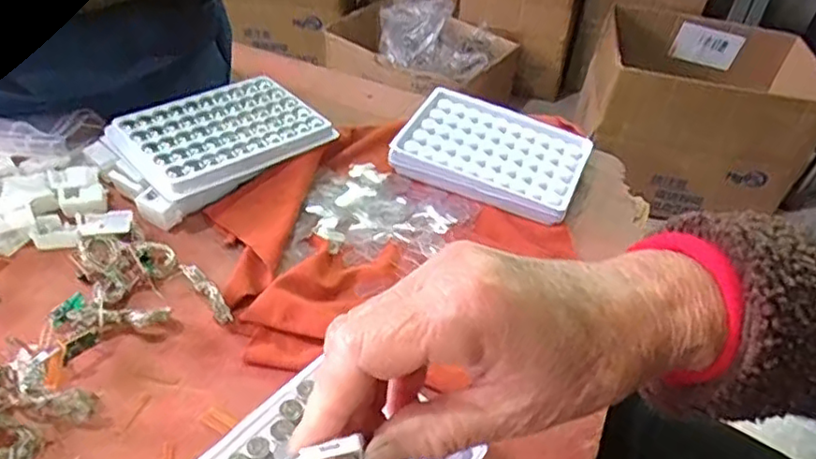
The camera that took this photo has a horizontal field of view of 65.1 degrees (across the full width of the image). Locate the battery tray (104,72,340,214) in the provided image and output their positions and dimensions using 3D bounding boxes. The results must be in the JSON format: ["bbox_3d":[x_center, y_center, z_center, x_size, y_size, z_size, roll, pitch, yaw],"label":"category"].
[{"bbox_3d":[-0.132,-0.066,0.446,0.103,0.022,0.126,34,49,28],"label":"battery tray"}]

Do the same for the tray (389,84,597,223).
[{"bbox_3d":[0.064,-0.059,0.477,0.130,0.019,0.098,20,44,15],"label":"tray"}]

